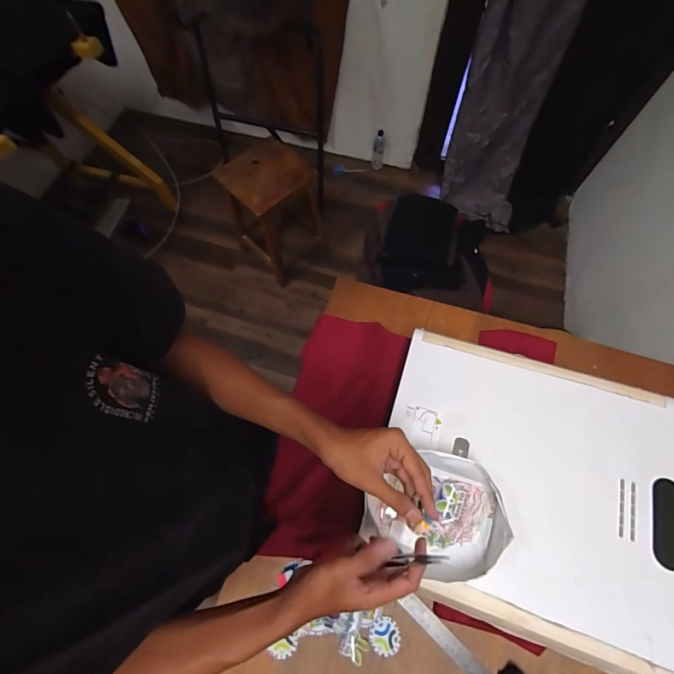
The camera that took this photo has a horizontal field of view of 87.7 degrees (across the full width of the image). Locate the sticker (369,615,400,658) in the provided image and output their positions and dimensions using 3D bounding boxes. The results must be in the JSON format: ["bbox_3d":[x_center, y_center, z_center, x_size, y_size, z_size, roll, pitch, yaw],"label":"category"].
[{"bbox_3d":[0.085,0.518,0.606,0.050,0.007,0.050,-1,68,2],"label":"sticker"}]

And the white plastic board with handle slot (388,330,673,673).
[{"bbox_3d":[0.325,0.228,0.538,0.496,0.034,0.402,16,70,9],"label":"white plastic board with handle slot"}]

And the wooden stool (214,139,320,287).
[{"bbox_3d":[-0.284,-0.571,1.629,0.327,0.518,0.351,-43,73,-13],"label":"wooden stool"}]

